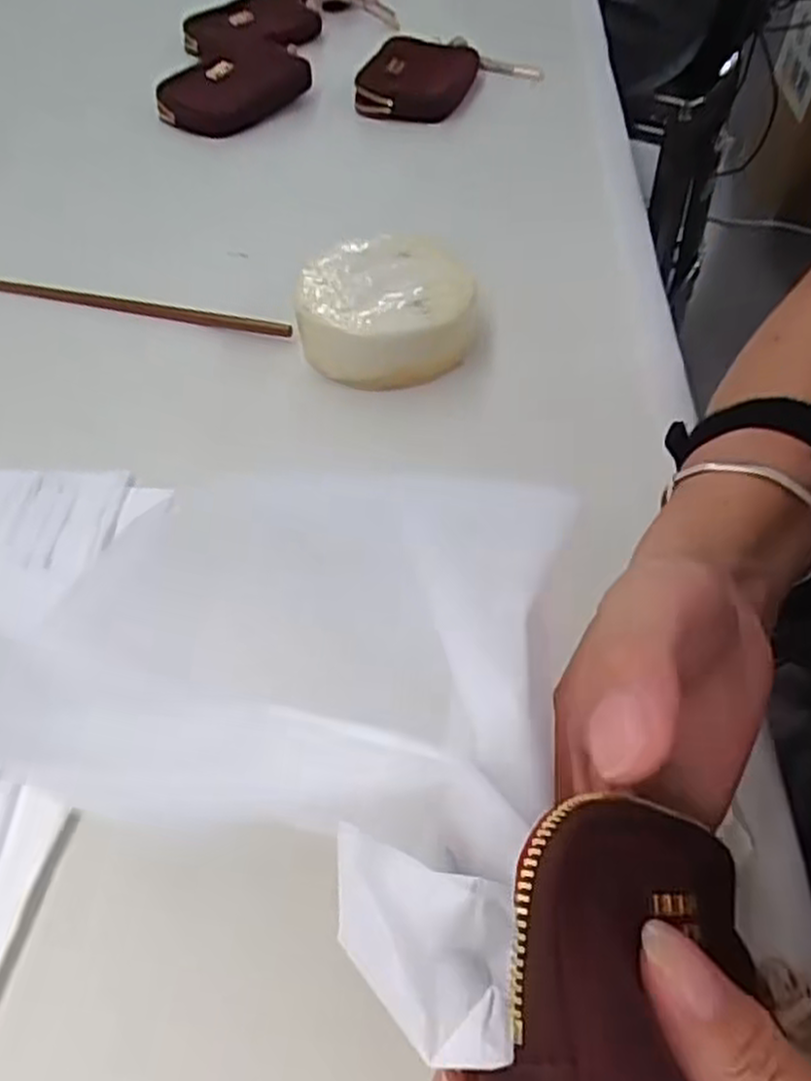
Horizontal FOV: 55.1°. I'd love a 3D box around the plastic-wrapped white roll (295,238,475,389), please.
[{"bbox_3d":[-0.010,-0.122,0.427,0.093,0.050,0.089,0,51,0],"label":"plastic-wrapped white roll"}]

